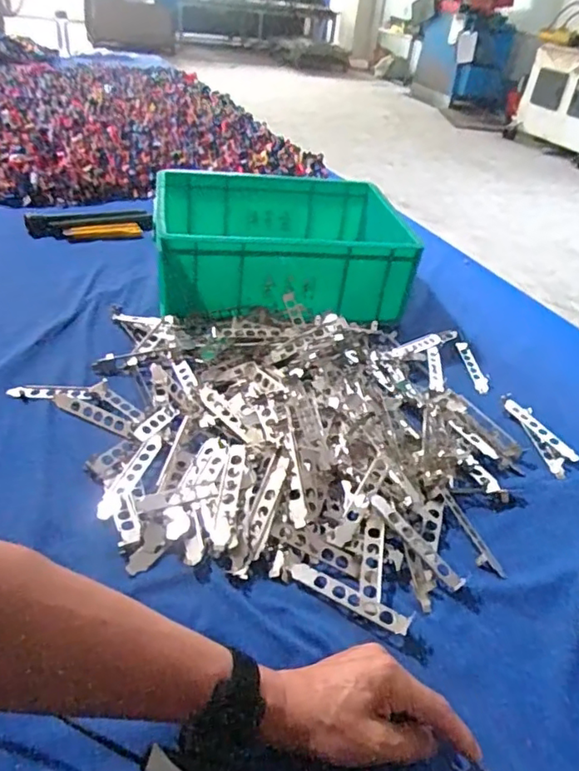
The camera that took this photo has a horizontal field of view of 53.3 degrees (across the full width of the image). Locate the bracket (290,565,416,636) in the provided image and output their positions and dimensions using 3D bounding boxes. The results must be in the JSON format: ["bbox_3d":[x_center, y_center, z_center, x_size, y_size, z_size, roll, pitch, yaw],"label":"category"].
[{"bbox_3d":[0.053,0.190,0.519,0.114,0.013,0.021,21,37,20],"label":"bracket"}]

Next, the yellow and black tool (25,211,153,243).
[{"bbox_3d":[-0.389,-0.316,1.140,0.236,0.022,0.119,-8,39,-21],"label":"yellow and black tool"}]

